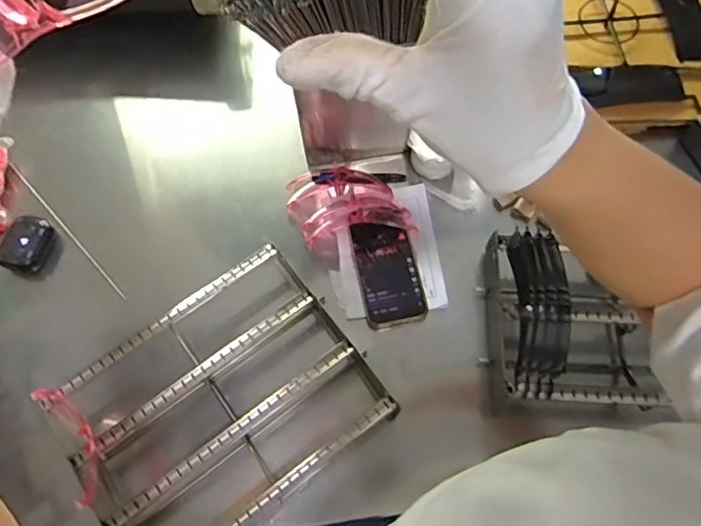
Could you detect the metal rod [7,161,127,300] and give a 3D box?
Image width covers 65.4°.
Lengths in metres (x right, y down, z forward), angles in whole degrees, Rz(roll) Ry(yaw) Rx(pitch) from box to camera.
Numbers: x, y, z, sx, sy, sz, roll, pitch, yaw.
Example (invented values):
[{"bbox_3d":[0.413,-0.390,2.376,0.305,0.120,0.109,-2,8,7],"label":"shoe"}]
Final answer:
[{"bbox_3d":[-0.386,-0.049,0.737,0.005,0.006,0.286,-42,72,-14],"label":"metal rod"}]

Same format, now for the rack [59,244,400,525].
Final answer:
[{"bbox_3d":[-0.144,0.161,0.609,0.304,0.073,0.241,-36,71,-12],"label":"rack"}]

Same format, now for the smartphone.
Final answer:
[{"bbox_3d":[0.047,0.011,0.683,0.075,0.013,0.132,-11,69,-2],"label":"smartphone"}]

